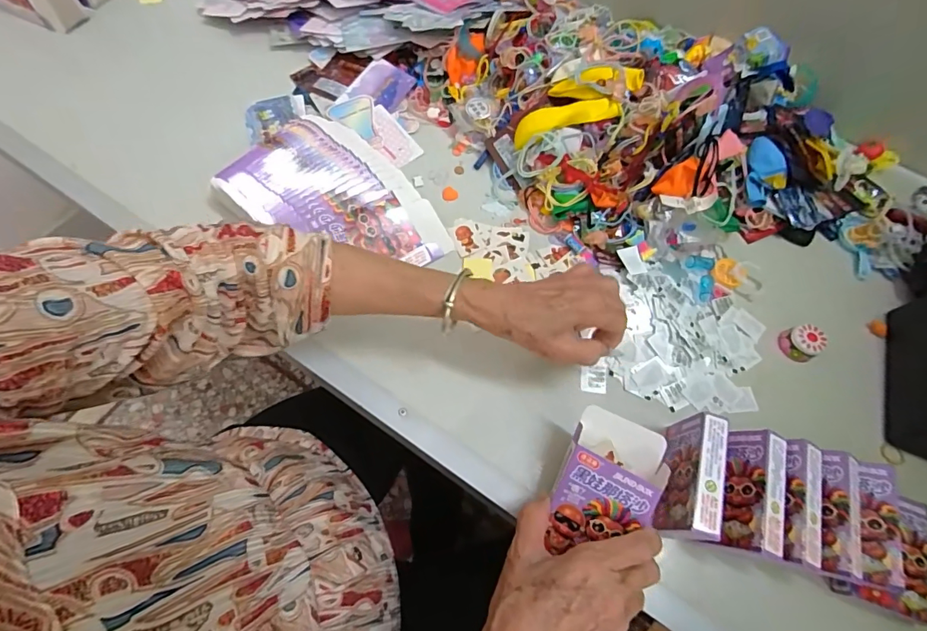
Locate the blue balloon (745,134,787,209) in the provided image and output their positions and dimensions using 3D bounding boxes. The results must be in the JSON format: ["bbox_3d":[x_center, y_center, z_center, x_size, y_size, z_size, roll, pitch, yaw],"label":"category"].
[{"bbox_3d":[0.333,-0.160,0.502,0.038,0.016,0.079,14,89,6],"label":"blue balloon"}]

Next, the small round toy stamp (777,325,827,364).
[{"bbox_3d":[0.336,0.027,0.447,0.033,0.026,0.034,1,66,-3],"label":"small round toy stamp"}]

